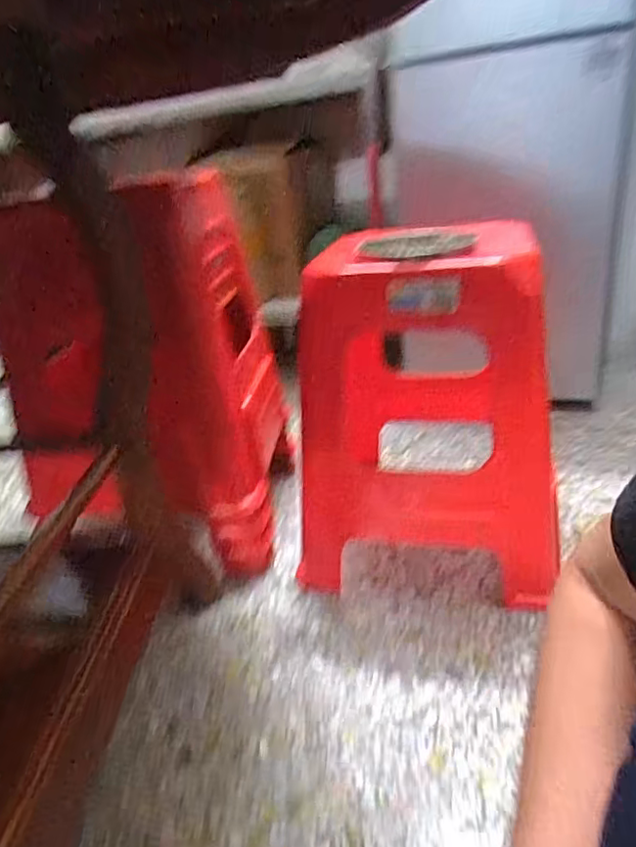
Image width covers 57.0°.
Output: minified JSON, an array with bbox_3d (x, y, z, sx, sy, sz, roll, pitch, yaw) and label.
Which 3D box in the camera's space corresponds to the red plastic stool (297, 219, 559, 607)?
[{"bbox_3d":[0.127,-0.033,0.833,0.315,0.430,0.392,-5,27,3],"label":"red plastic stool"}]

